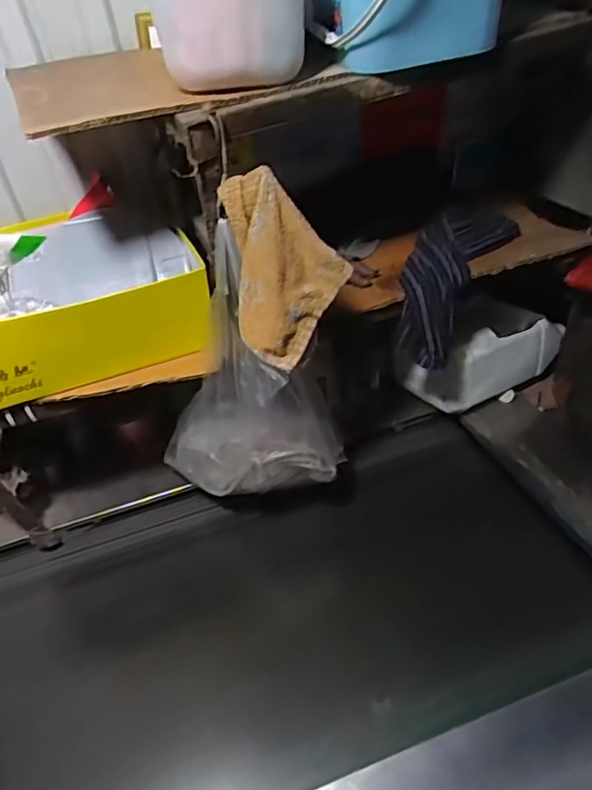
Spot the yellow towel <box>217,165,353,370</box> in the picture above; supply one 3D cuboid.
[{"bbox_3d":[-0.007,-0.130,0.636,0.126,0.200,0.050,0,39,9],"label":"yellow towel"}]

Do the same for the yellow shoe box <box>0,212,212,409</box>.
[{"bbox_3d":[-0.297,-0.132,0.770,0.334,0.130,0.260,-15,39,-10],"label":"yellow shoe box"}]

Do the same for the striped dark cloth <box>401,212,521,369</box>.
[{"bbox_3d":[0.221,-0.166,0.864,0.124,0.098,0.245,18,64,28],"label":"striped dark cloth"}]

